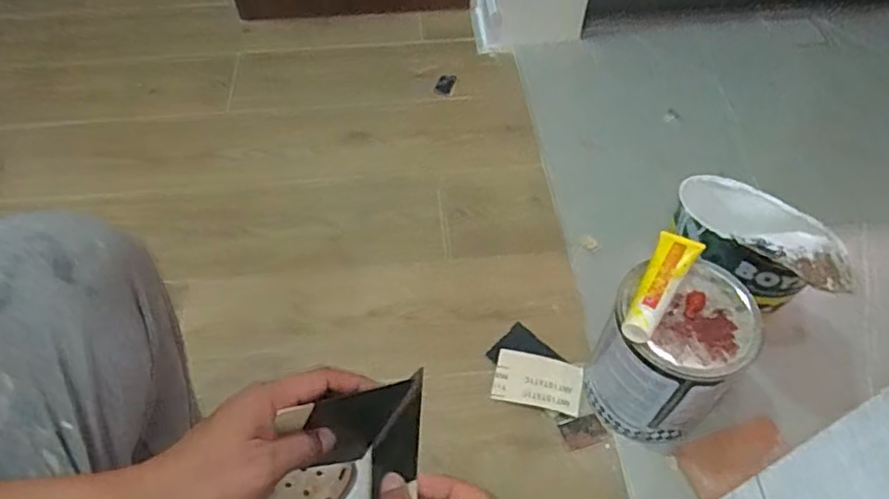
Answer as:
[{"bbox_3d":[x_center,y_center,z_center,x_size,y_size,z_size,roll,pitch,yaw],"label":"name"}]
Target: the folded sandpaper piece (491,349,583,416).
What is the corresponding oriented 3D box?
[{"bbox_3d":[0.131,0.187,0.832,0.120,0.009,0.077,11,54,8],"label":"folded sandpaper piece"}]

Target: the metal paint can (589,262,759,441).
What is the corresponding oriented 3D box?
[{"bbox_3d":[0.277,0.130,0.743,0.151,0.215,0.156,0,53,0],"label":"metal paint can"}]

